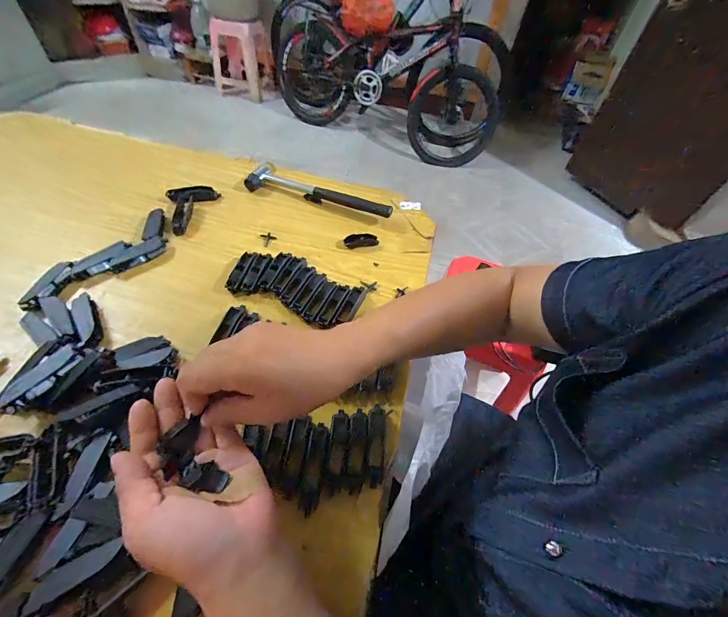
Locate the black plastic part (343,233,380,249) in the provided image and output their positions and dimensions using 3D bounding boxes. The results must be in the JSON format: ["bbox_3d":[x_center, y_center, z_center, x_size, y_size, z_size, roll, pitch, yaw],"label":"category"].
[{"bbox_3d":[-0.004,-0.099,0.489,0.049,0.009,0.020,-9,53,-12],"label":"black plastic part"}]

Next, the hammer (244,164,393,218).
[{"bbox_3d":[-0.071,-0.189,0.537,0.240,0.022,0.052,16,52,7],"label":"hammer"}]

